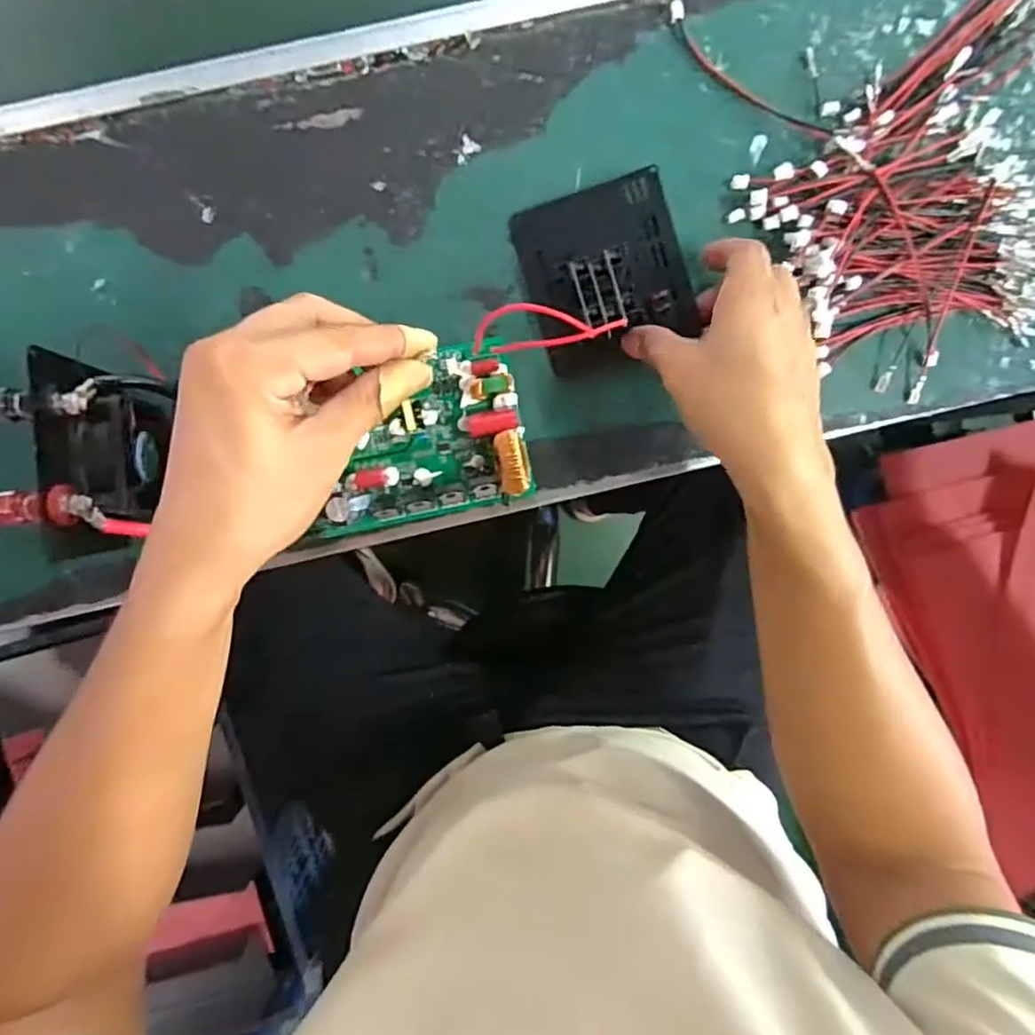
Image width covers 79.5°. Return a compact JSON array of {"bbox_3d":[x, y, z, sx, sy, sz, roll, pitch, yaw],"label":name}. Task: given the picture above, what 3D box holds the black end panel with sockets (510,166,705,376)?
[{"bbox_3d":[0.053,-0.139,0.352,0.090,0.043,0.097,-19,97,-1],"label":"black end panel with sockets"}]

